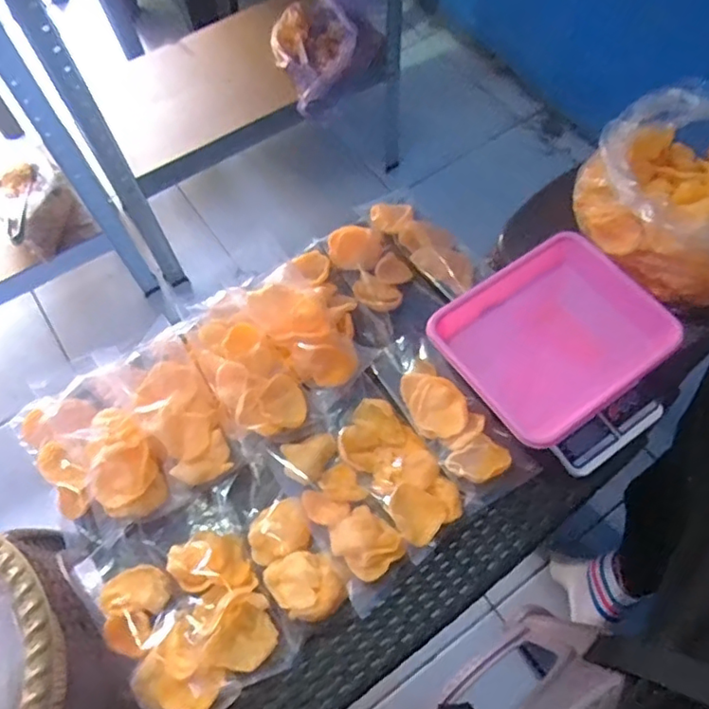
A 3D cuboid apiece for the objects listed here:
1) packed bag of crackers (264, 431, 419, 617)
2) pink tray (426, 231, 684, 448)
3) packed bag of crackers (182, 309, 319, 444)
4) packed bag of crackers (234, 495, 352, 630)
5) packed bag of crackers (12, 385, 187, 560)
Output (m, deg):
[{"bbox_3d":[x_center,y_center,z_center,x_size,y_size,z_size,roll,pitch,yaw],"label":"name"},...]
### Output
[{"bbox_3d":[-0.012,0.156,0.591,0.071,0.039,0.177,-31,66,-12],"label":"packed bag of crackers"},{"bbox_3d":[0.214,-0.022,0.639,0.234,0.050,0.193,-33,67,-13],"label":"pink tray"},{"bbox_3d":[-0.122,0.016,0.646,0.088,0.038,0.183,-35,67,-14],"label":"packed bag of crackers"},{"bbox_3d":[-0.064,0.198,0.578,0.069,0.033,0.132,-31,66,-12],"label":"packed bag of crackers"},{"bbox_3d":[-0.277,0.103,0.622,0.122,0.048,0.192,-32,66,-13],"label":"packed bag of crackers"}]

